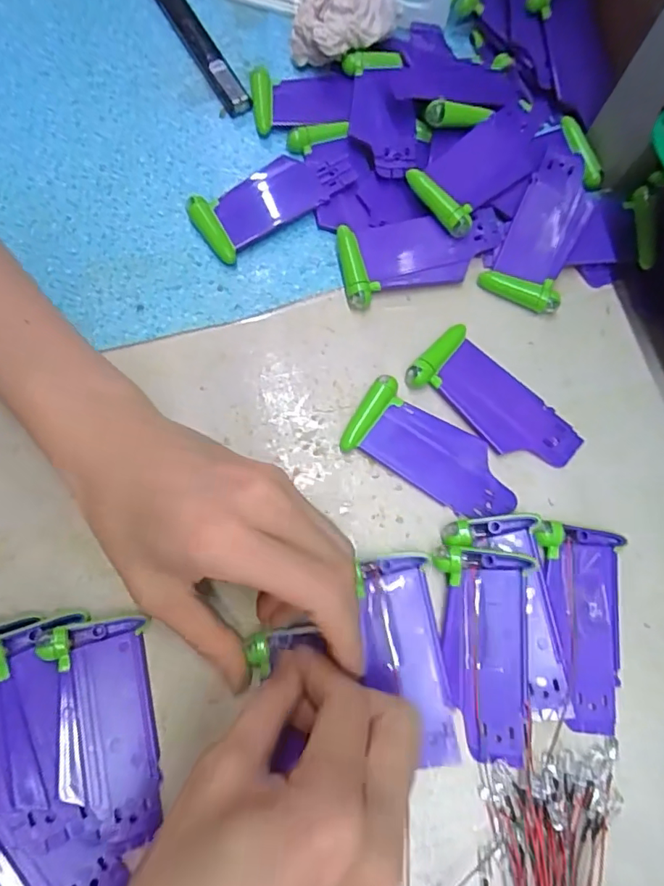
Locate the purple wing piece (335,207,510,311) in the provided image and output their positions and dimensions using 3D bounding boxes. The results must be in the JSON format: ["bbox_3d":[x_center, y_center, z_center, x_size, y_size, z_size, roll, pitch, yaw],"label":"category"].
[{"bbox_3d":[0.051,-0.102,0.274,0.091,0.013,0.043,-8,75,-3],"label":"purple wing piece"}]

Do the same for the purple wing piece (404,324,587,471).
[{"bbox_3d":[0.085,-0.020,0.259,0.089,0.010,0.040,43,79,10],"label":"purple wing piece"}]

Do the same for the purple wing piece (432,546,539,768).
[{"bbox_3d":[0.067,0.093,0.222,0.040,0.015,0.088,5,75,1],"label":"purple wing piece"}]

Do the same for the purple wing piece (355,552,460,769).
[{"bbox_3d":[0.033,0.096,0.225,0.034,0.006,0.089,-8,75,-3],"label":"purple wing piece"}]

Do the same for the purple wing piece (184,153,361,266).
[{"bbox_3d":[-0.033,-0.140,0.280,0.091,0.011,0.039,-36,78,-10],"label":"purple wing piece"}]

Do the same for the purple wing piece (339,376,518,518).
[{"bbox_3d":[0.051,0.005,0.251,0.088,0.008,0.039,29,76,7],"label":"purple wing piece"}]

